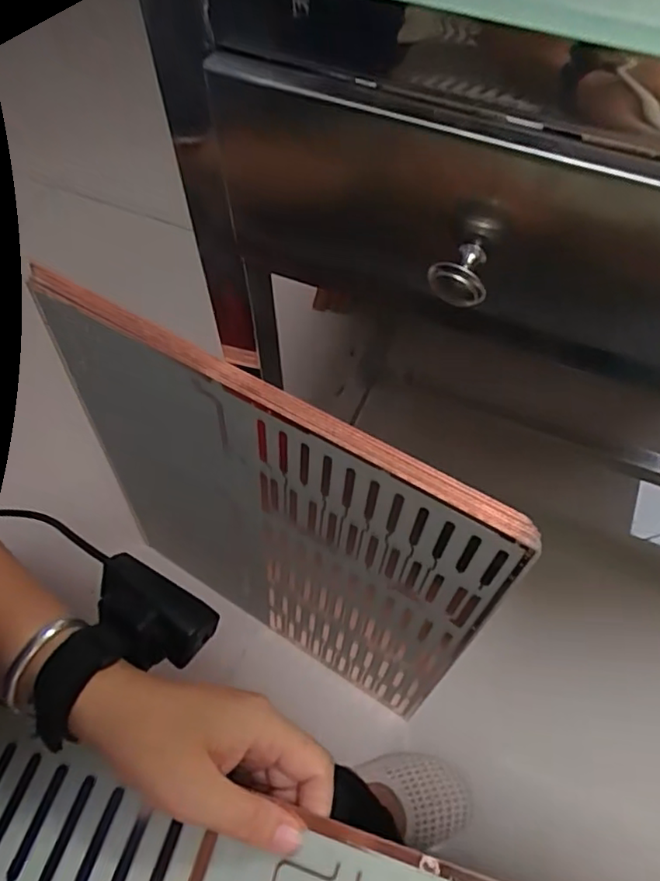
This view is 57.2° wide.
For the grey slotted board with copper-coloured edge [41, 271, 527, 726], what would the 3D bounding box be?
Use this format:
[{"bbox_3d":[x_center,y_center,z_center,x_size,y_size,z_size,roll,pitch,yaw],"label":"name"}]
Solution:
[{"bbox_3d":[-0.067,0.097,0.609,0.429,0.458,0.019,28,57,15],"label":"grey slotted board with copper-coloured edge"}]

